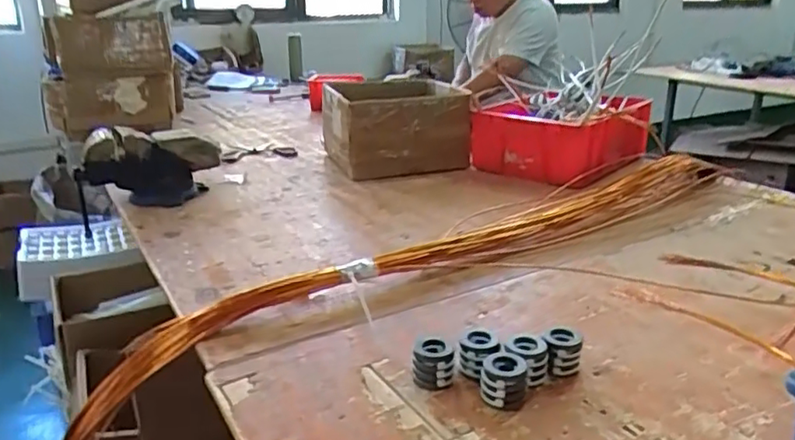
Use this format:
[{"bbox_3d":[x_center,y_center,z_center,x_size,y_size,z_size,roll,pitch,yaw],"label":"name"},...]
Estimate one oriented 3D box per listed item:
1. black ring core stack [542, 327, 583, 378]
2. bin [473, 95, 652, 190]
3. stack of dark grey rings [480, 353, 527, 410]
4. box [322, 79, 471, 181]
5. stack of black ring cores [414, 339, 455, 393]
[{"bbox_3d":[0.189,0.155,0.720,0.044,0.050,0.046,6,21,16],"label":"black ring core stack"},{"bbox_3d":[0.418,-0.222,1.571,0.344,0.145,0.388,17,26,39],"label":"bin"},{"bbox_3d":[0.116,0.175,0.674,0.048,0.041,0.051,5,20,13],"label":"stack of dark grey rings"},{"bbox_3d":[-0.004,-0.249,1.628,0.343,0.189,0.310,-6,21,-18],"label":"box"},{"bbox_3d":[0.041,0.163,0.703,0.047,0.045,0.042,4,20,11],"label":"stack of black ring cores"}]

